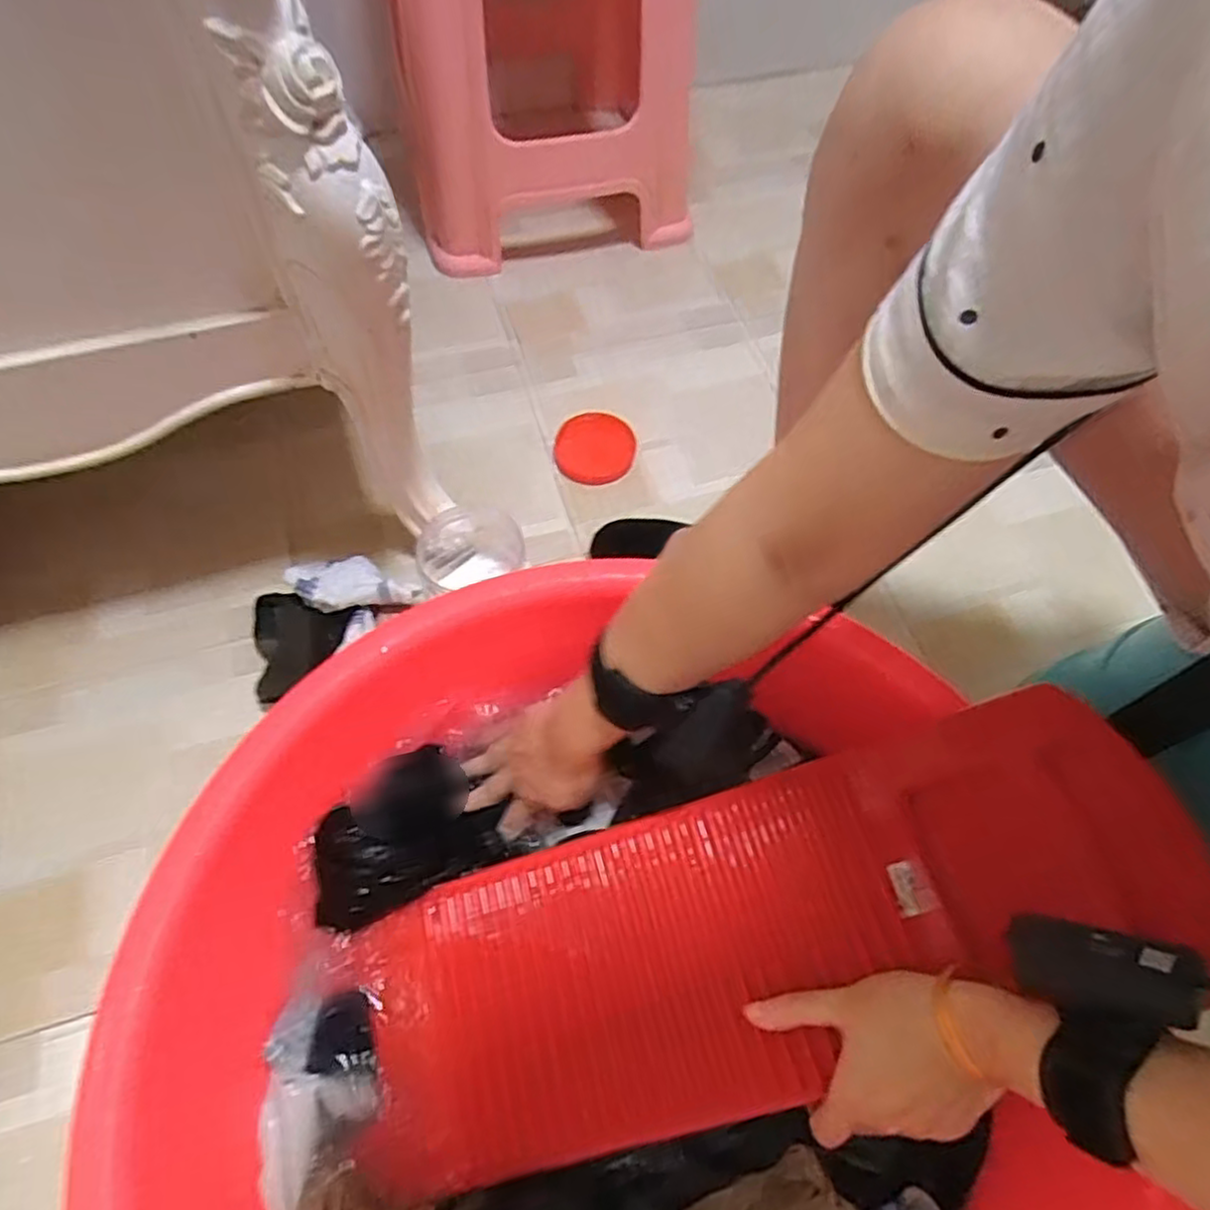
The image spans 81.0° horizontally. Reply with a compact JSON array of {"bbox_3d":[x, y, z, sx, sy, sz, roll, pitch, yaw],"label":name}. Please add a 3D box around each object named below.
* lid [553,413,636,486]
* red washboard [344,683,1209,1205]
[{"bbox_3d":[-0.011,-0.188,0.838,0.091,0.026,0.105,11,61,4],"label":"lid"},{"bbox_3d":[0.089,0.215,0.465,0.533,0.041,0.182,-25,63,8],"label":"red washboard"}]

